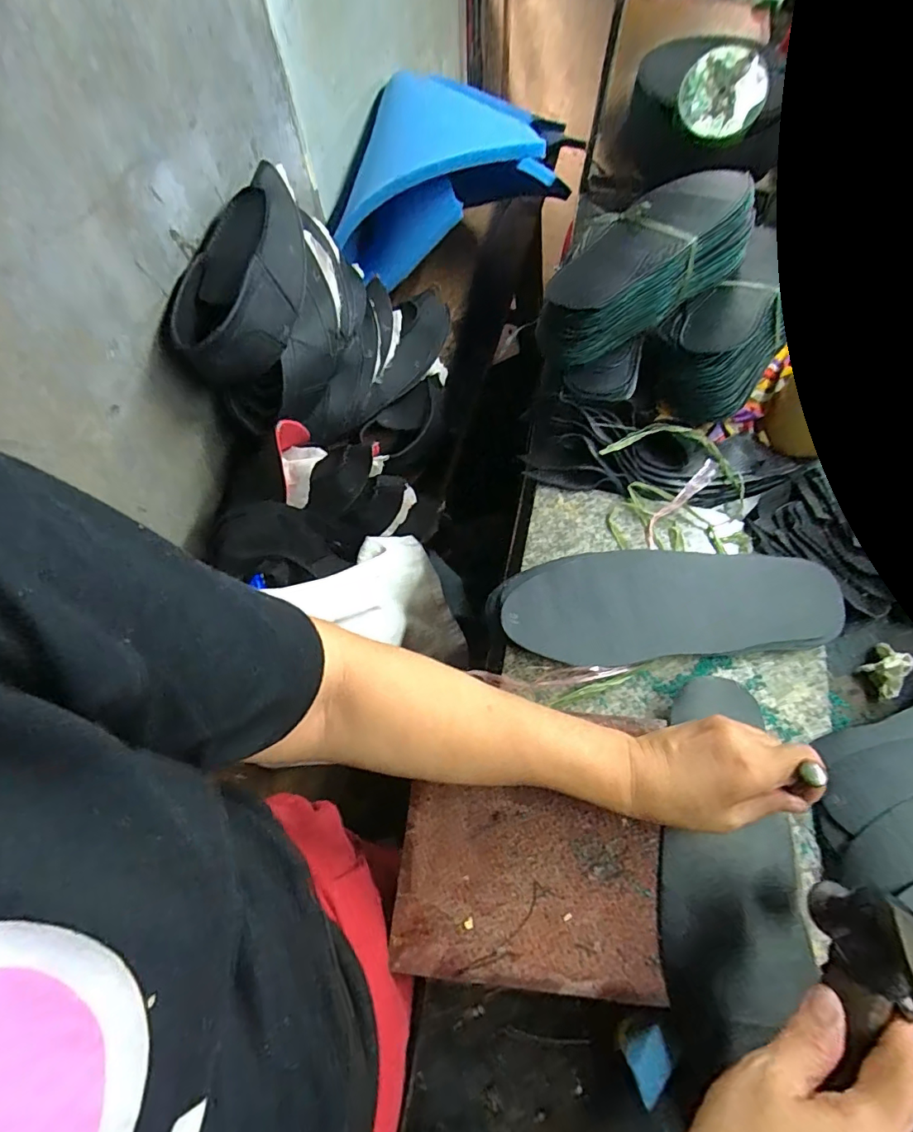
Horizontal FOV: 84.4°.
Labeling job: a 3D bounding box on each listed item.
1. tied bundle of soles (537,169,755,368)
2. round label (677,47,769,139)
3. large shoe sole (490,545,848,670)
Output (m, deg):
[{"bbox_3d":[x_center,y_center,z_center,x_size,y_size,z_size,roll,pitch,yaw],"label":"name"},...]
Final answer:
[{"bbox_3d":[0.196,-0.318,0.538,0.266,0.075,0.102,-35,68,-13],"label":"tied bundle of soles"},{"bbox_3d":[0.336,-0.599,0.640,0.097,0.011,0.093,3,104,12],"label":"round label"},{"bbox_3d":[0.183,0.028,0.439,0.277,0.019,0.101,-5,65,0],"label":"large shoe sole"}]

